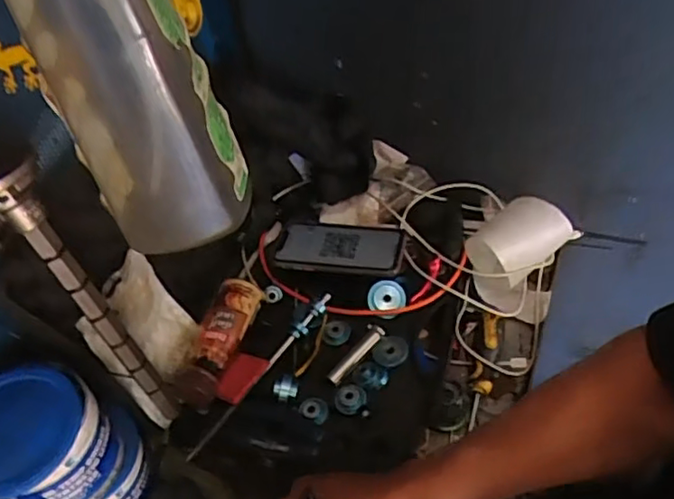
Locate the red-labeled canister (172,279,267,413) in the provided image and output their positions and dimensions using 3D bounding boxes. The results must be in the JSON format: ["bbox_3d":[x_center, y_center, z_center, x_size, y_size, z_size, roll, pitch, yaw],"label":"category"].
[{"bbox_3d":[-0.124,0.095,0.649,0.051,0.042,0.143,8,47,14],"label":"red-labeled canister"}]

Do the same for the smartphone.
[{"bbox_3d":[0.002,-0.007,0.715,0.146,0.008,0.082,3,46,9],"label":"smartphone"}]

